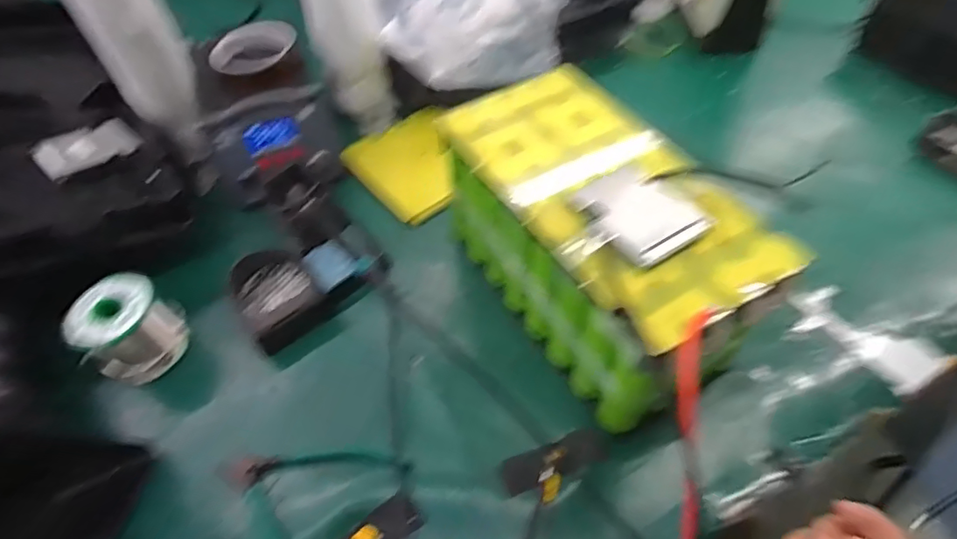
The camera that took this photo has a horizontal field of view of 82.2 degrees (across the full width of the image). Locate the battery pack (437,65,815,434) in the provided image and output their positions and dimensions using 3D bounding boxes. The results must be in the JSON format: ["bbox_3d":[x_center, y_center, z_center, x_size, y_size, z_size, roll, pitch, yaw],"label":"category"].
[{"bbox_3d":[0.097,-0.027,0.466,0.142,0.157,0.280,-26,58,-16],"label":"battery pack"}]

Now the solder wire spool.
[{"bbox_3d":[-0.310,0.054,0.491,0.064,0.076,0.075,32,61,22],"label":"solder wire spool"}]

